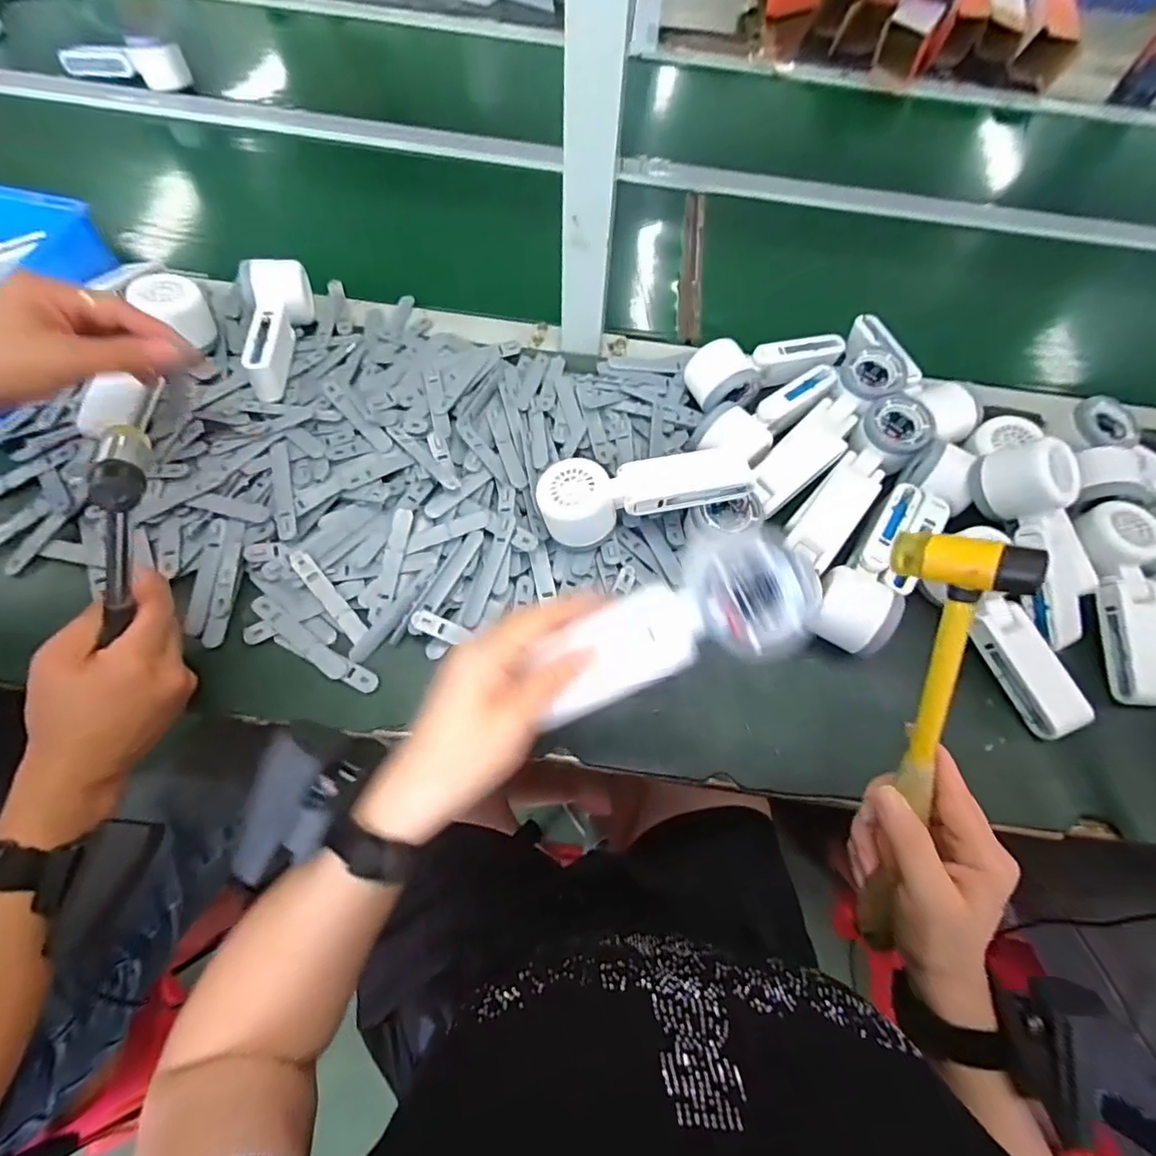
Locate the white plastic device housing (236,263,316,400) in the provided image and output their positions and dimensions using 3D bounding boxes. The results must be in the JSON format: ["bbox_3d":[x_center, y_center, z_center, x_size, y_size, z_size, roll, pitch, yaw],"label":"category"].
[{"bbox_3d":[-0.280,-0.235,0.519,0.062,0.041,0.151,-14,65,-10],"label":"white plastic device housing"}]

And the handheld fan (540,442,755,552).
[{"bbox_3d":[0.060,-0.075,0.447,0.183,0.042,0.059,-14,65,-10],"label":"handheld fan"}]

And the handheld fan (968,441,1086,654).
[{"bbox_3d":[0.372,-0.028,0.447,0.058,0.049,0.161,-20,94,-13],"label":"handheld fan"}]

